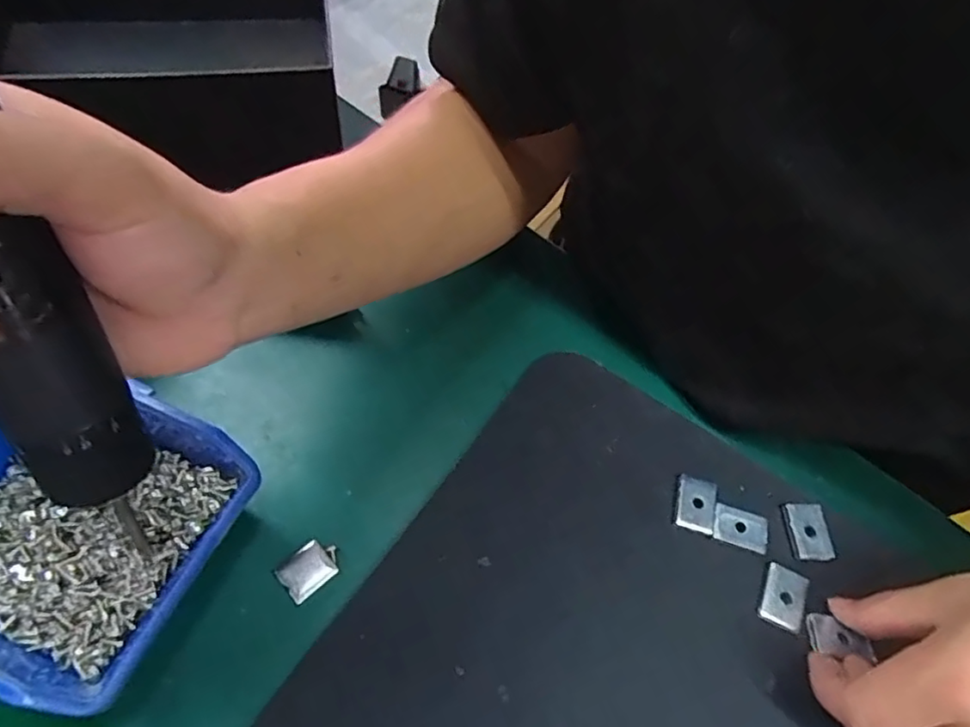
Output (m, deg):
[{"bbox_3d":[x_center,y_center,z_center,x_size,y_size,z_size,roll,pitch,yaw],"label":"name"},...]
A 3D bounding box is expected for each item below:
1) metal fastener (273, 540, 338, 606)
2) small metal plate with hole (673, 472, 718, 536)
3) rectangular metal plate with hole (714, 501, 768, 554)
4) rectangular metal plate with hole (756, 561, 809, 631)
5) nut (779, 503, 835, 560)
[{"bbox_3d":[-0.084,0.097,0.287,0.027,0.004,0.021,-39,71,-21],"label":"metal fastener"},{"bbox_3d":[0.111,0.075,0.320,0.021,0.006,0.028,15,63,4],"label":"small metal plate with hole"},{"bbox_3d":[0.133,0.086,0.314,0.028,0.004,0.018,18,63,6],"label":"rectangular metal plate with hole"},{"bbox_3d":[0.149,0.116,0.300,0.020,0.004,0.030,25,64,9],"label":"rectangular metal plate with hole"},{"bbox_3d":[0.171,0.088,0.319,0.019,0.006,0.030,0,62,-3],"label":"nut"}]

